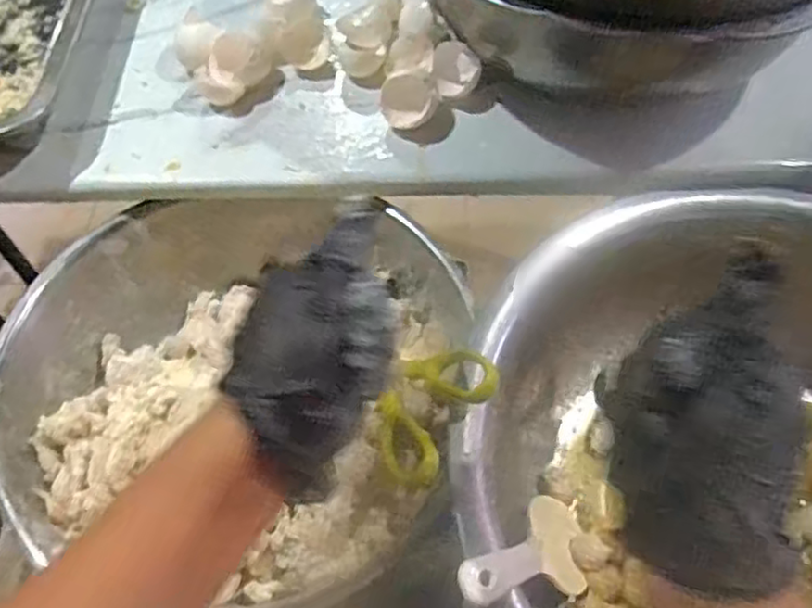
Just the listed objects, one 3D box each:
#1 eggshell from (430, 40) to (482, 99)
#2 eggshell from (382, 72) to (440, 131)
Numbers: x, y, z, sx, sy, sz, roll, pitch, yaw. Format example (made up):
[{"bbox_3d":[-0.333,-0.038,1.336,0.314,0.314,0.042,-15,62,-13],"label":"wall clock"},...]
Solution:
[{"bbox_3d":[0.038,-0.177,0.511,0.033,0.023,0.034,-16,59,-9],"label":"eggshell"},{"bbox_3d":[0.003,-0.146,0.492,0.040,0.034,0.027,3,58,3],"label":"eggshell"}]

